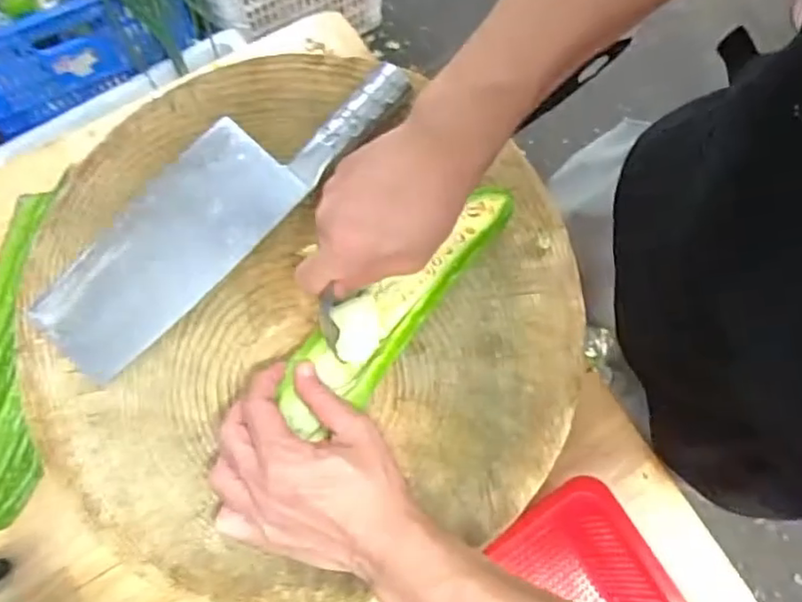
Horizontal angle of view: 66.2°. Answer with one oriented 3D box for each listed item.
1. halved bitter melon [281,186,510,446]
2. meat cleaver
[{"bbox_3d":[-0.001,0.002,0.429,0.215,0.026,0.056,-44,81,-5],"label":"halved bitter melon"},{"bbox_3d":[-0.135,-0.079,0.465,0.086,0.038,0.309,43,78,9],"label":"meat cleaver"}]

